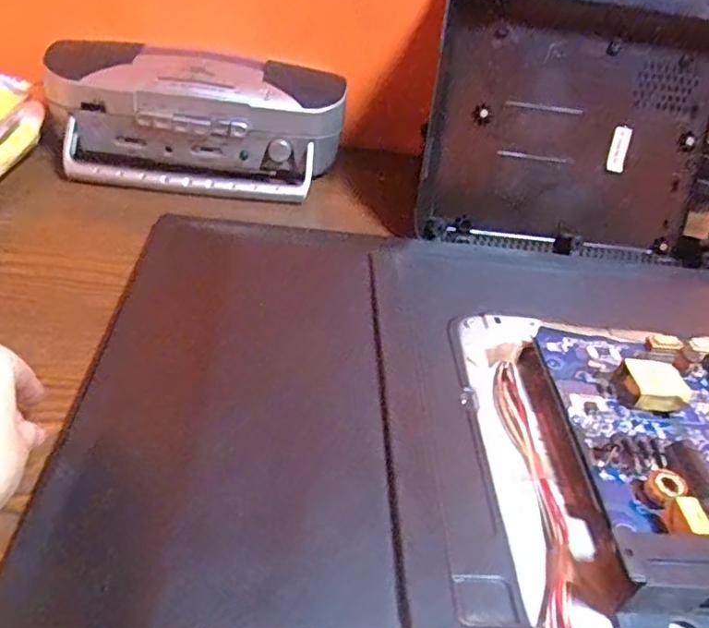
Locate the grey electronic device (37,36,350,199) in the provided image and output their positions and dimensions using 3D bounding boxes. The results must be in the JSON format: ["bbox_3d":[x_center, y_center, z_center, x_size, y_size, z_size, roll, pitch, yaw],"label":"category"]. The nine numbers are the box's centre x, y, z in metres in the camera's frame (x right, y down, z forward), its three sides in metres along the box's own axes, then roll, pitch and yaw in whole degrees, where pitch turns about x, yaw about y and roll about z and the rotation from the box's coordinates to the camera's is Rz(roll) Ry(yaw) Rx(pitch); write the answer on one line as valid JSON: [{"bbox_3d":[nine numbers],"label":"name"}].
[{"bbox_3d":[-0.144,-0.180,0.555,0.267,0.110,0.126,4,38,-8],"label":"grey electronic device"}]

